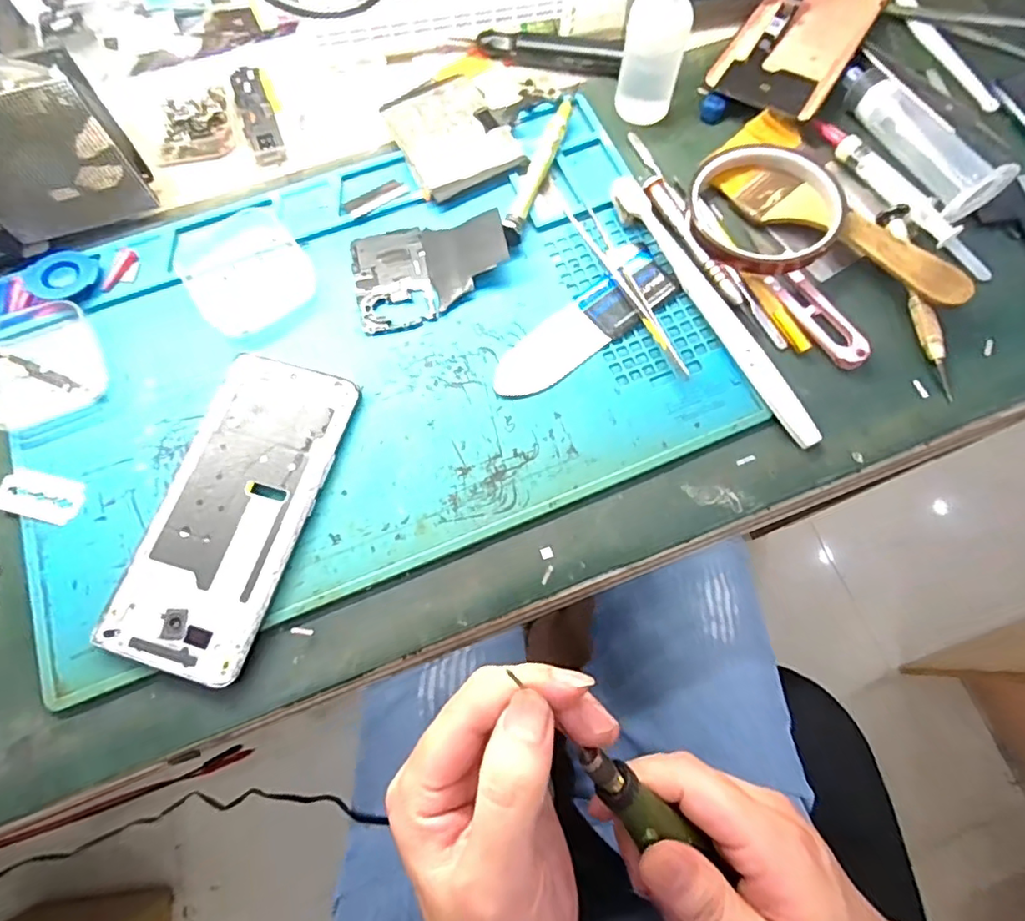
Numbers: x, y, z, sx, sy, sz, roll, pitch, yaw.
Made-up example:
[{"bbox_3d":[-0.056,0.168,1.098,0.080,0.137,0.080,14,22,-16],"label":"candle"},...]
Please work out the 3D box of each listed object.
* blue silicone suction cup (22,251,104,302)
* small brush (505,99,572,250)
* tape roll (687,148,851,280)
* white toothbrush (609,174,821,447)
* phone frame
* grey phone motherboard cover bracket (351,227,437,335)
[{"bbox_3d":[-0.254,-0.104,0.322,0.039,0.009,0.033,26,75,8],"label":"blue silicone suction cup"},{"bbox_3d":[0.016,-0.174,0.341,0.012,0.012,0.110,19,74,6],"label":"small brush"},{"bbox_3d":[0.146,-0.146,0.328,0.085,0.016,0.081,0,73,0],"label":"tape roll"},{"bbox_3d":[0.108,-0.088,0.315,0.019,0.010,0.187,-27,75,-8],"label":"white toothbrush"},{"bbox_3d":[-0.138,0.022,0.281,0.074,0.011,0.156,16,73,5],"label":"phone frame"},{"bbox_3d":[-0.069,-0.104,0.326,0.043,0.004,0.063,-13,73,-4],"label":"grey phone motherboard cover bracket"}]

